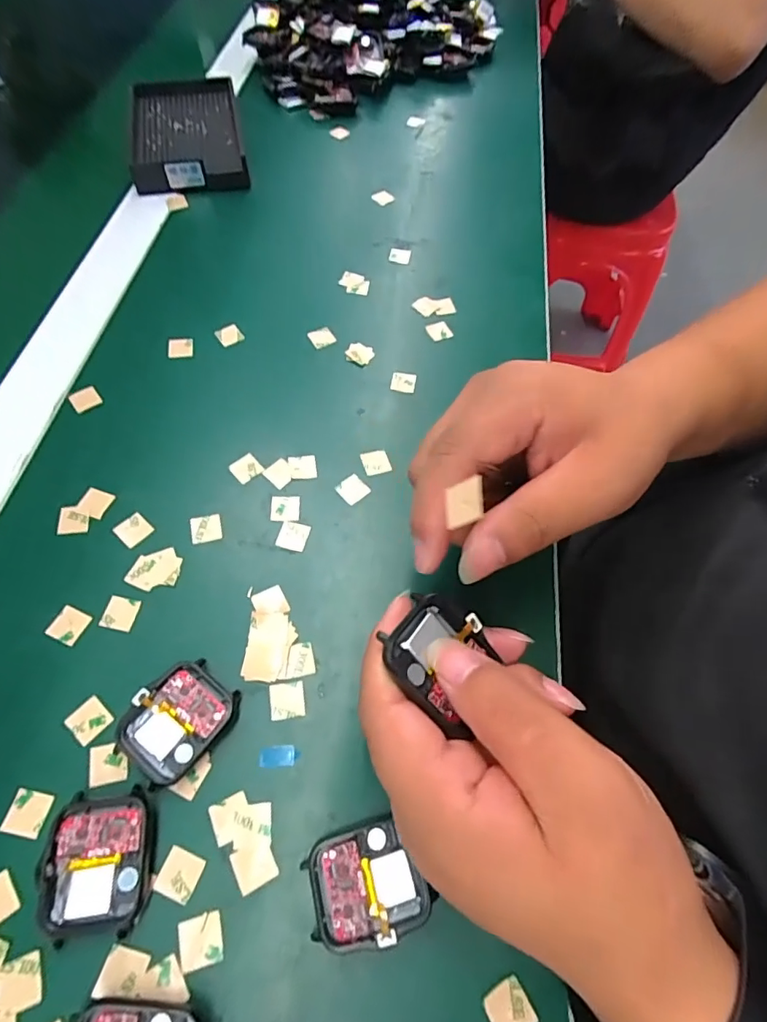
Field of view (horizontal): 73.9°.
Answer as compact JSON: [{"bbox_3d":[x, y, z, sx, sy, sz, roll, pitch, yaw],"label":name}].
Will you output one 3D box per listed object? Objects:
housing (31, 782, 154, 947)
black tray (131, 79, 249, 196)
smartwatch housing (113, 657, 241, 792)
[{"bbox_3d":[-0.110,0.136,0.198,0.038,0.010,0.046,-4,61,-6],"label":"housing"},{"bbox_3d":[-0.169,-0.323,0.439,0.090,0.026,0.141,-10,62,-9],"label":"black tray"},{"bbox_3d":[-0.089,0.092,0.222,0.038,0.012,0.046,34,64,14],"label":"smartwatch housing"}]

